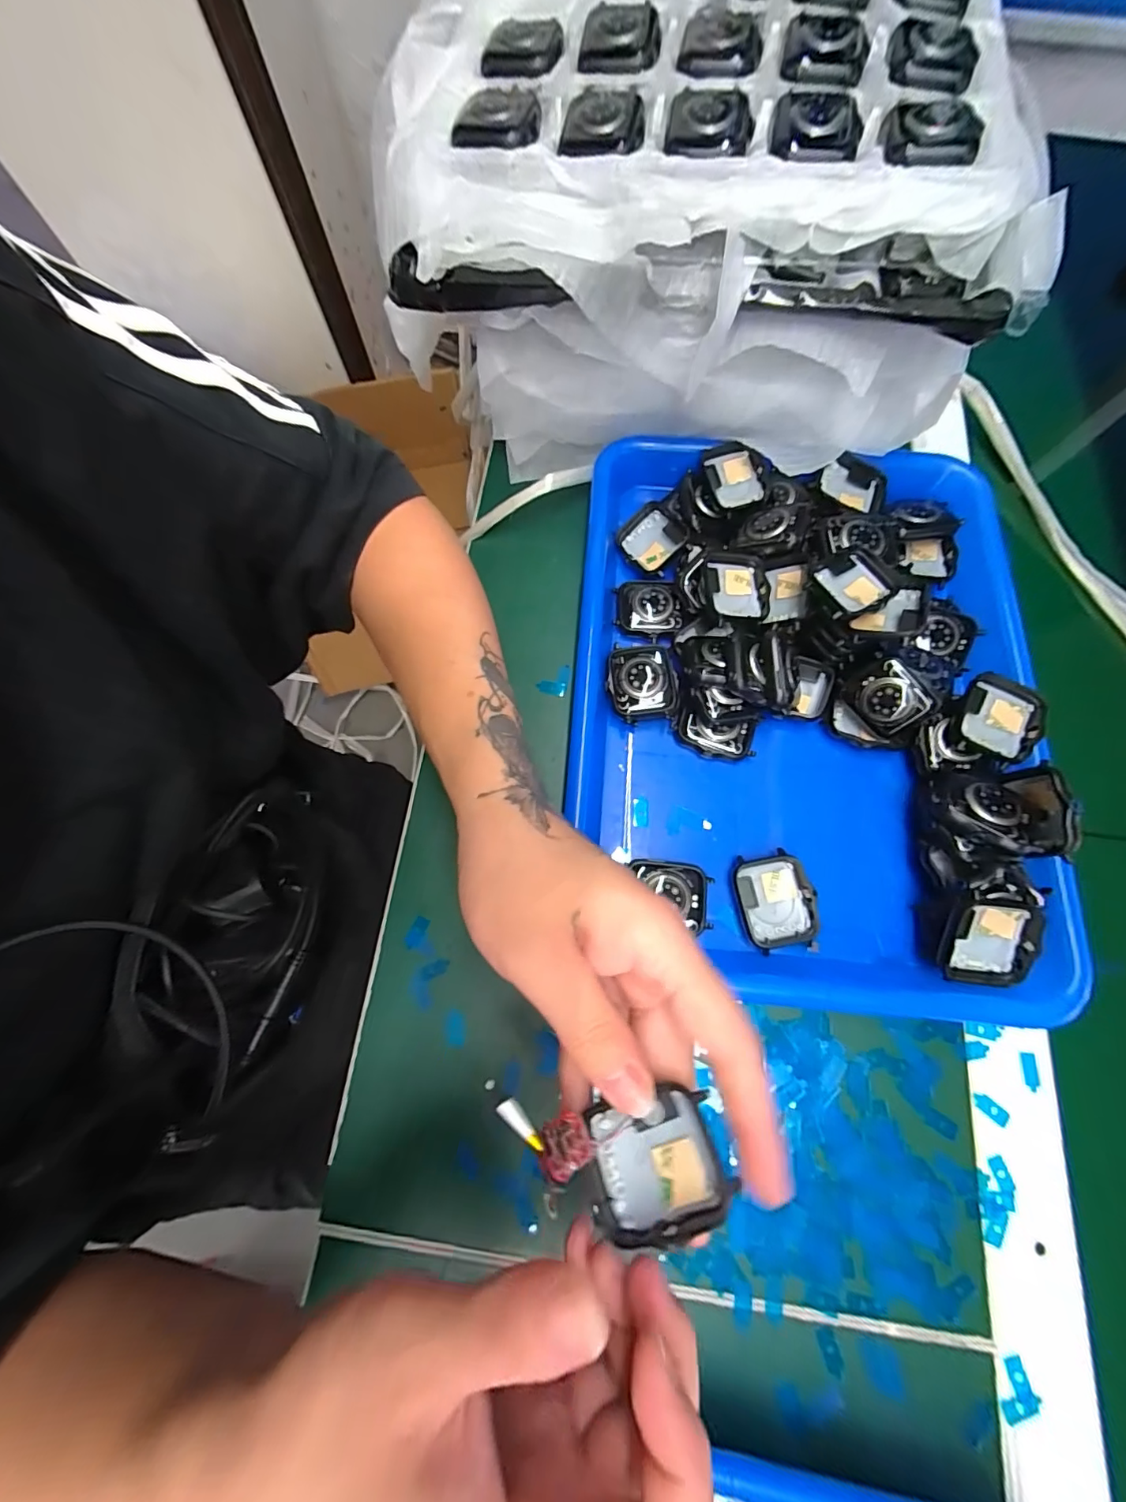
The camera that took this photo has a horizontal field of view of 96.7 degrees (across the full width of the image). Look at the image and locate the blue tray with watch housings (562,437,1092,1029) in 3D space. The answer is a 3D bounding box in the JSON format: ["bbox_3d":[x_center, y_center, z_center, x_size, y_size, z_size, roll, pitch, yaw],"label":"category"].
[{"bbox_3d":[0.131,-0.038,0.284,0.251,0.046,0.325,6,73,2],"label":"blue tray with watch housings"}]

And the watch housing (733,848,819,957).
[{"bbox_3d":[0.111,0.079,0.262,0.036,0.008,0.048,-9,73,-3],"label":"watch housing"}]

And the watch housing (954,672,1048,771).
[{"bbox_3d":[0.229,-0.016,0.264,0.036,0.011,0.044,31,75,9],"label":"watch housing"}]

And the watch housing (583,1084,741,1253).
[{"bbox_3d":[0.029,0.133,0.159,0.044,0.012,0.035,-29,50,12],"label":"watch housing"}]

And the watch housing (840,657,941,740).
[{"bbox_3d":[0.177,-0.029,0.272,0.040,0.006,0.034,48,126,4],"label":"watch housing"}]

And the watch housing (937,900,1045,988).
[{"bbox_3d":[0.202,0.090,0.236,0.036,0.009,0.044,9,101,11],"label":"watch housing"}]

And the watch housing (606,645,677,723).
[{"bbox_3d":[0.045,-0.040,0.290,0.038,0.015,0.043,-5,73,-1],"label":"watch housing"}]

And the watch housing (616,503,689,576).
[{"bbox_3d":[0.056,-0.136,0.320,0.036,0.010,0.044,-47,72,13],"label":"watch housing"}]

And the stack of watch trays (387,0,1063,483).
[{"bbox_3d":[0.068,-0.361,0.311,0.347,0.132,0.350,4,73,1],"label":"stack of watch trays"}]

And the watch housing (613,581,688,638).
[{"bbox_3d":[0.053,-0.088,0.308,0.044,0.008,0.036,15,73,5],"label":"watch housing"}]

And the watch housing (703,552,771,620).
[{"bbox_3d":[0.102,-0.093,0.295,0.036,0.016,0.042,2,72,1],"label":"watch housing"}]

